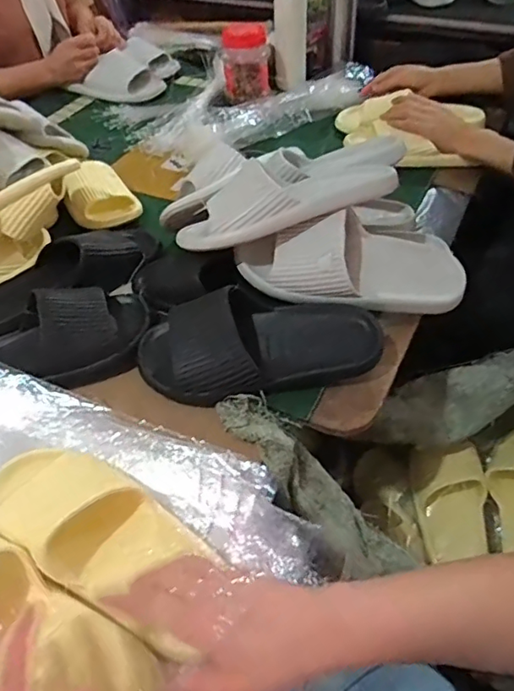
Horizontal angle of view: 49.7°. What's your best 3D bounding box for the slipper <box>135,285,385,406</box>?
[{"bbox_3d":[0.000,-0.005,0.627,0.275,0.077,0.101,-7,48,-3],"label":"slipper"}]

